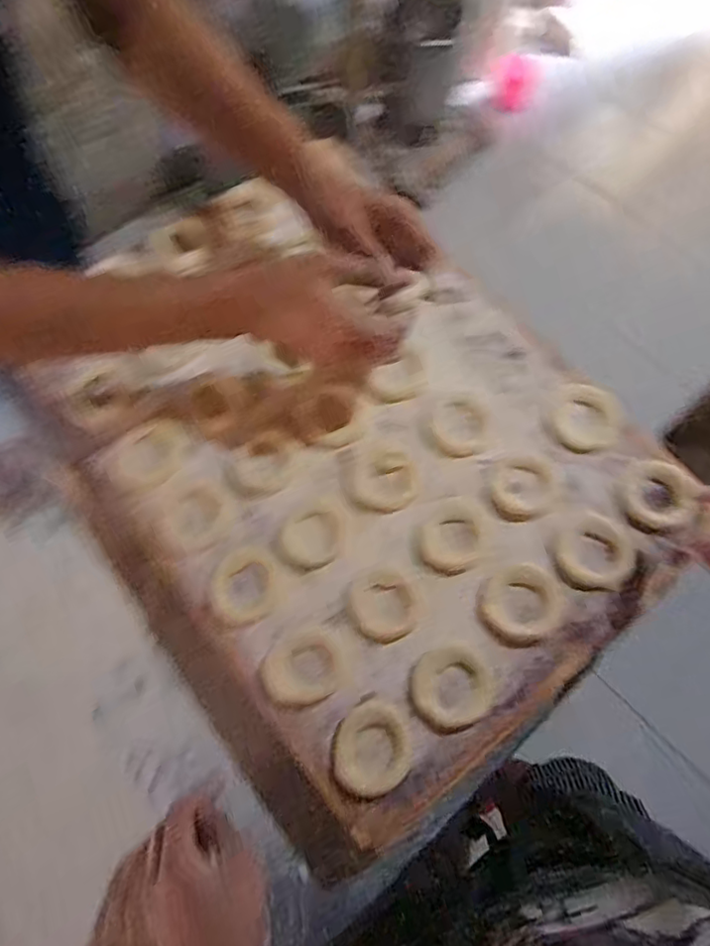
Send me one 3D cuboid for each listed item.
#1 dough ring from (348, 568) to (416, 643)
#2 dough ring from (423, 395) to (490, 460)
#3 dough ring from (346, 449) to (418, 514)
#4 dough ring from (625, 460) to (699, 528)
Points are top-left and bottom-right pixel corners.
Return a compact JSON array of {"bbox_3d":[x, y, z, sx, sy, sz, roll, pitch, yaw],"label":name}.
[{"bbox_3d":[0.024,0.112,0.528,0.052,0.006,0.061,-18,70,-9],"label":"dough ring"},{"bbox_3d":[0.096,-0.044,0.591,0.061,0.006,0.064,1,68,-2],"label":"dough ring"},{"bbox_3d":[0.026,0.008,0.569,0.063,0.005,0.059,1,68,-2],"label":"dough ring"},{"bbox_3d":[0.275,0.019,0.563,0.060,0.016,0.064,1,68,-2],"label":"dough ring"}]

